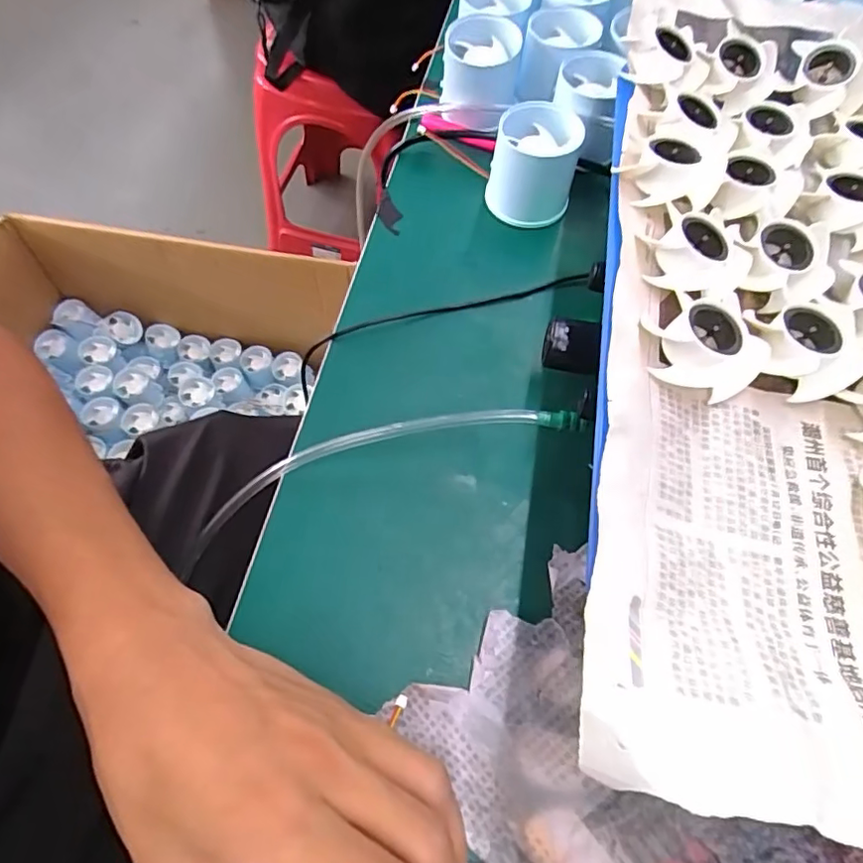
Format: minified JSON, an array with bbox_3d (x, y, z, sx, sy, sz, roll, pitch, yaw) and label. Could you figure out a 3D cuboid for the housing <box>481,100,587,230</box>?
[{"bbox_3d":[0.065,-0.172,0.358,0.054,0.046,0.057,13,64,6],"label":"housing"}]

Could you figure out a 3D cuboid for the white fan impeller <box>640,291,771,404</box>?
[{"bbox_3d":[0.100,-0.031,0.208,0.040,0.020,0.041,-39,71,-20],"label":"white fan impeller"}]

